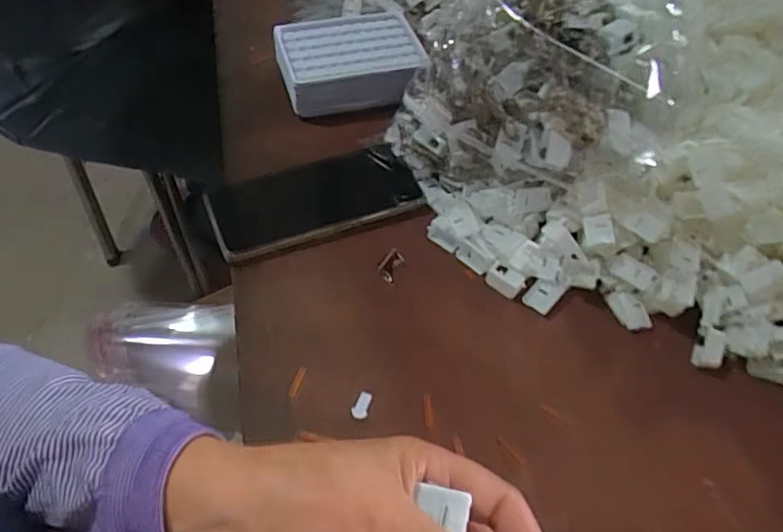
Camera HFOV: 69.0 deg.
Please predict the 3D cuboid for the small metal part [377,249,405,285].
[{"bbox_3d":[-0.001,0.001,0.432,0.013,0.015,0.027,19,52,11],"label":"small metal part"}]

